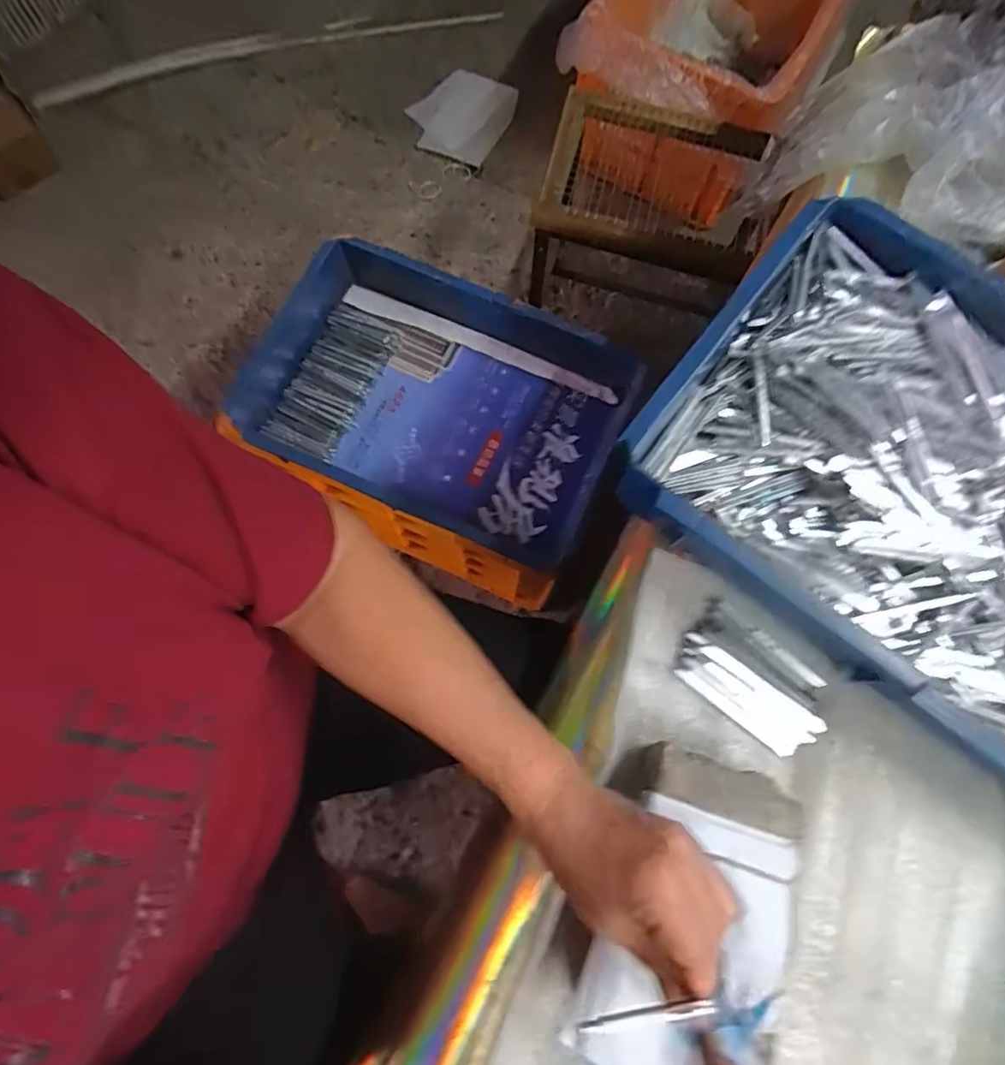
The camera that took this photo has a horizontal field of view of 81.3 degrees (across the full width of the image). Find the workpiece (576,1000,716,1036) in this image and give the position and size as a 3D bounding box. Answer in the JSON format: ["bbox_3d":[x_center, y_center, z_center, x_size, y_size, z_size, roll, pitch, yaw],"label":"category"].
[{"bbox_3d":[0.064,0.218,0.263,0.061,0.006,0.008,-11,74,3],"label":"workpiece"}]

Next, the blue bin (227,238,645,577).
[{"bbox_3d":[-0.080,-0.165,0.719,0.443,0.098,0.288,26,75,6],"label":"blue bin"}]

